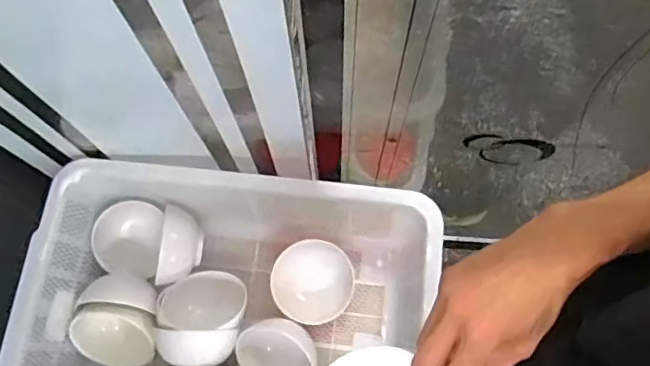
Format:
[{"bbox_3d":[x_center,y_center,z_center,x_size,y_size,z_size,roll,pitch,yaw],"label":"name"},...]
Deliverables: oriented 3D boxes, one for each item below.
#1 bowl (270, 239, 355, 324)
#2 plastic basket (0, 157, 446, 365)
[{"bbox_3d":[-0.018,0.149,0.834,0.117,0.057,0.114,0,72,1],"label":"bowl"},{"bbox_3d":[-0.148,0.211,0.780,0.555,0.196,0.423,8,73,3],"label":"plastic basket"}]

